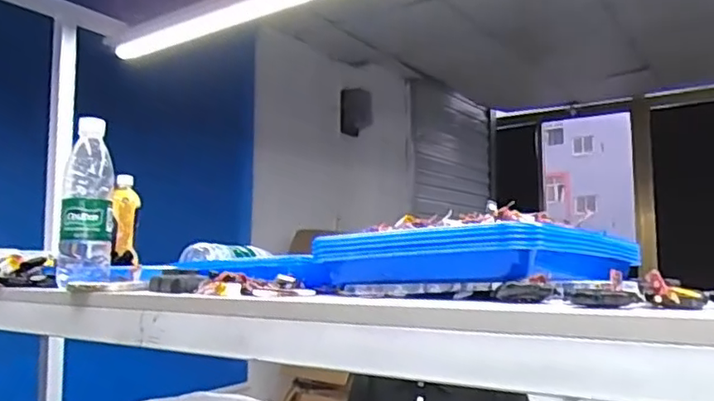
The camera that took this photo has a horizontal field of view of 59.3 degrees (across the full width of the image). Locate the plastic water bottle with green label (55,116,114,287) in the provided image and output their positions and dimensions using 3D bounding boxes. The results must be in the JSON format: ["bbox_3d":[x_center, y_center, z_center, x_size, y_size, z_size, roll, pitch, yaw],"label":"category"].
[{"bbox_3d":[-0.363,-0.002,0.841,0.066,0.217,0.066,1,-6,-23],"label":"plastic water bottle with green label"}]

